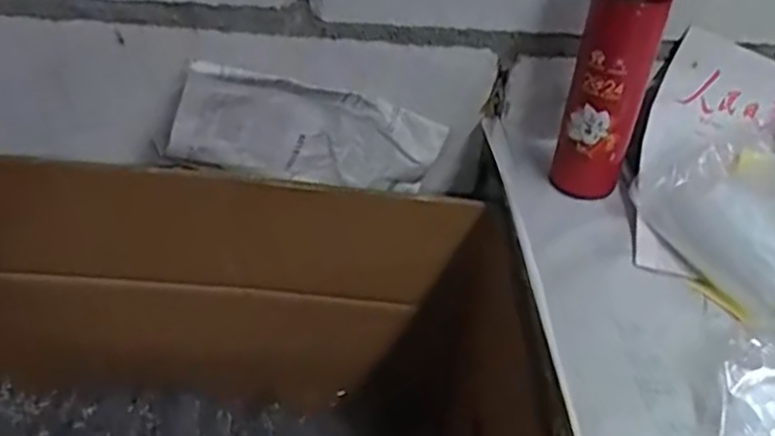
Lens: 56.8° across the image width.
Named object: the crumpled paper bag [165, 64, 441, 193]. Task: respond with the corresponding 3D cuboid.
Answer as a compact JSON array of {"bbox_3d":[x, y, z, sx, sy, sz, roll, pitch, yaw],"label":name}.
[{"bbox_3d":[-0.079,-0.082,0.738,0.270,0.119,0.041,8,35,-23],"label":"crumpled paper bag"}]

